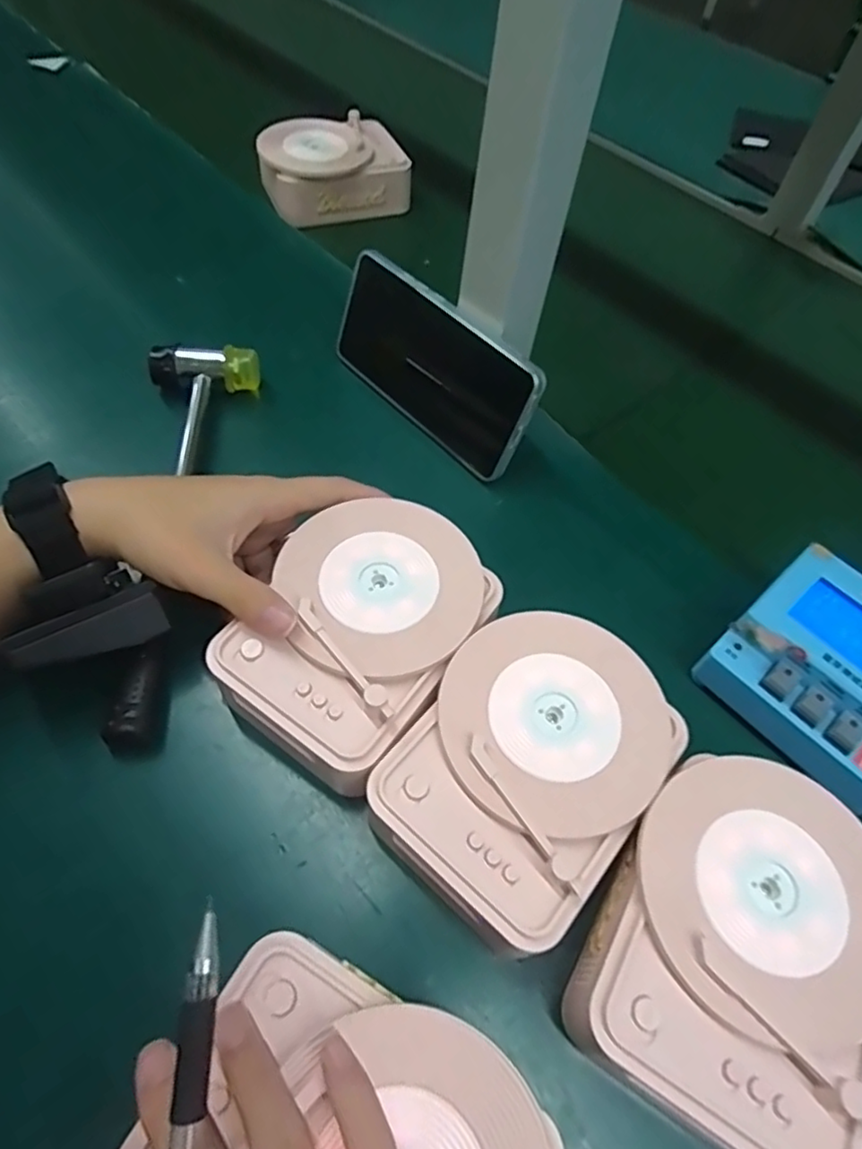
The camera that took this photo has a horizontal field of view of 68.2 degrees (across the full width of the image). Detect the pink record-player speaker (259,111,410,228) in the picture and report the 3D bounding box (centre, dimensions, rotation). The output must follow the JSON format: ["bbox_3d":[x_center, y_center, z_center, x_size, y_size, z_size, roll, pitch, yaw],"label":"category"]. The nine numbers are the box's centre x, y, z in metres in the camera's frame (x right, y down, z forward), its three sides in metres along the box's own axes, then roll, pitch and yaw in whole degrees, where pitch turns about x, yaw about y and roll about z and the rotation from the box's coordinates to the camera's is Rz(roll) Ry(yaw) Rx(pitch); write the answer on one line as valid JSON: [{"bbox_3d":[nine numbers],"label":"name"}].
[{"bbox_3d":[-0.091,-0.382,0.602,0.132,0.057,0.086,-20,60,-18],"label":"pink record-player speaker"}]

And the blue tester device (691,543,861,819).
[{"bbox_3d":[0.209,0.049,0.326,0.099,0.039,0.100,-34,65,-24],"label":"blue tester device"}]

